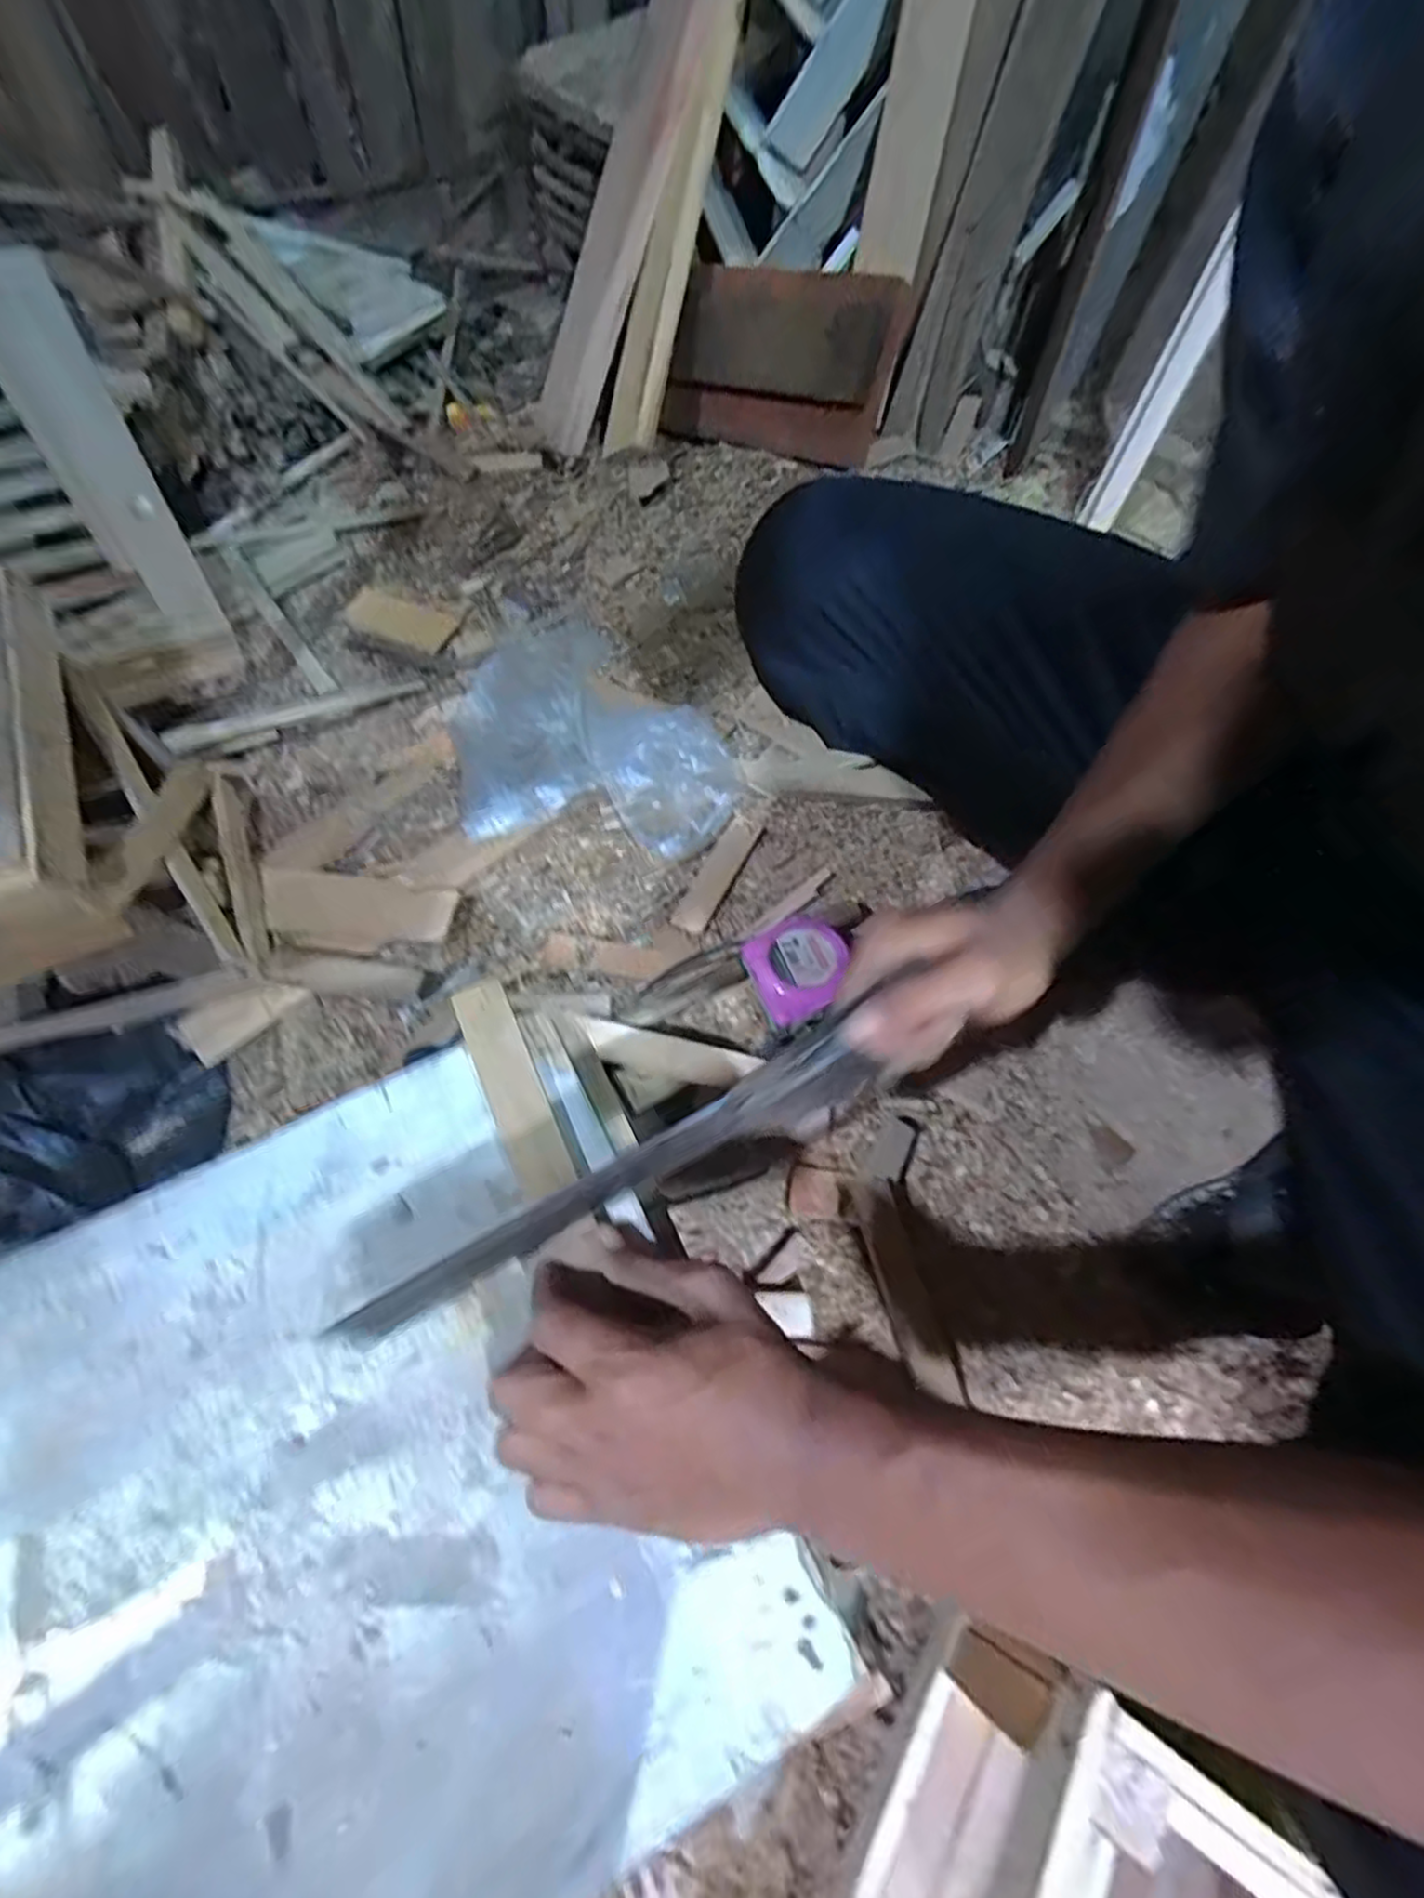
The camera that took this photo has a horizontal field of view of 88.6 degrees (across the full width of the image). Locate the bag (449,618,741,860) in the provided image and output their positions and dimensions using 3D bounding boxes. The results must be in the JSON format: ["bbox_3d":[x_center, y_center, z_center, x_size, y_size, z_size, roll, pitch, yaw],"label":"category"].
[{"bbox_3d":[-0.128,-0.214,0.739,0.256,0.070,0.321,-12,60,-8],"label":"bag"}]

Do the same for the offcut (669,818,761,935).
[{"bbox_3d":[0.006,-0.073,0.674,0.031,0.008,0.137,24,61,13],"label":"offcut"}]

